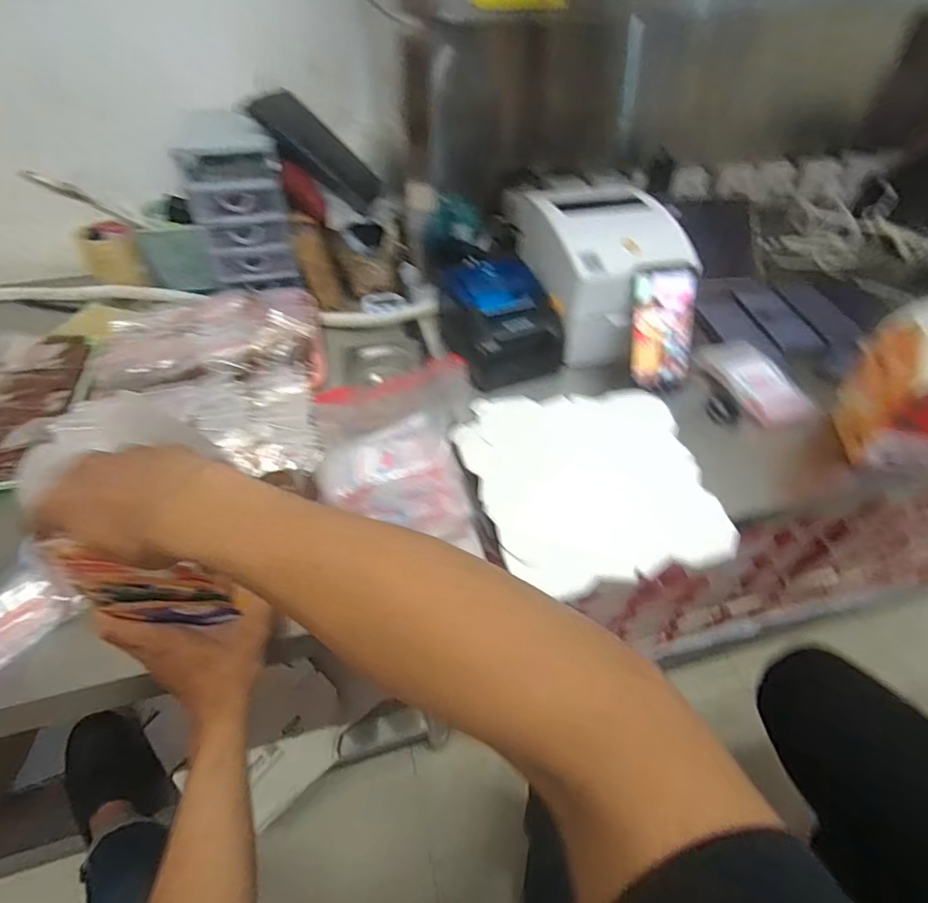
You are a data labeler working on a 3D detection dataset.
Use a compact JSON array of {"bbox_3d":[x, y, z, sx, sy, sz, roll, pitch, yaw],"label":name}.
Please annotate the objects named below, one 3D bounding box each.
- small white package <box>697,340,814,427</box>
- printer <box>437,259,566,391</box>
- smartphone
[{"bbox_3d":[0.390,-0.102,0.695,0.083,0.022,0.165,-11,48,-12],"label":"small white package"},{"bbox_3d":[0.053,-0.184,0.718,0.135,0.095,0.172,-15,49,-16],"label":"printer"},{"bbox_3d":[0.257,-0.158,0.662,0.080,0.159,0.015,-5,22,-6],"label":"smartphone"}]

